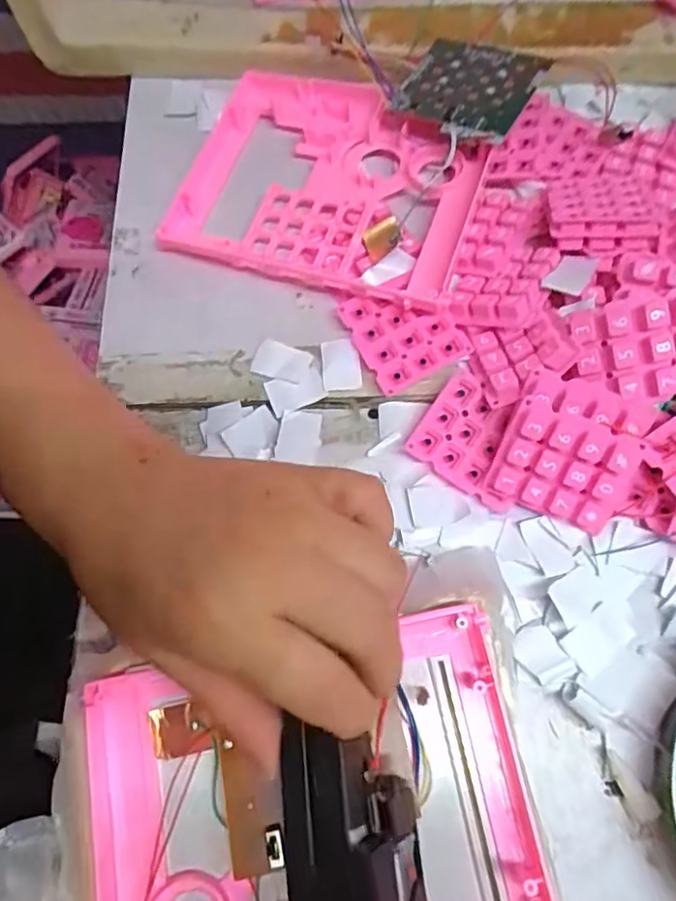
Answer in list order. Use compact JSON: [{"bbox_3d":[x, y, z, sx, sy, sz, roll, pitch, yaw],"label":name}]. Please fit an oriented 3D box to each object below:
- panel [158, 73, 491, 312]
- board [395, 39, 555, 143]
[{"bbox_3d":[-0.002,-0.152,0.337,0.158,0.022,0.132,17,75,14],"label":"panel"},{"bbox_3d":[0.071,-0.201,0.332,0.069,0.006,0.072,23,71,19],"label":"board"}]

